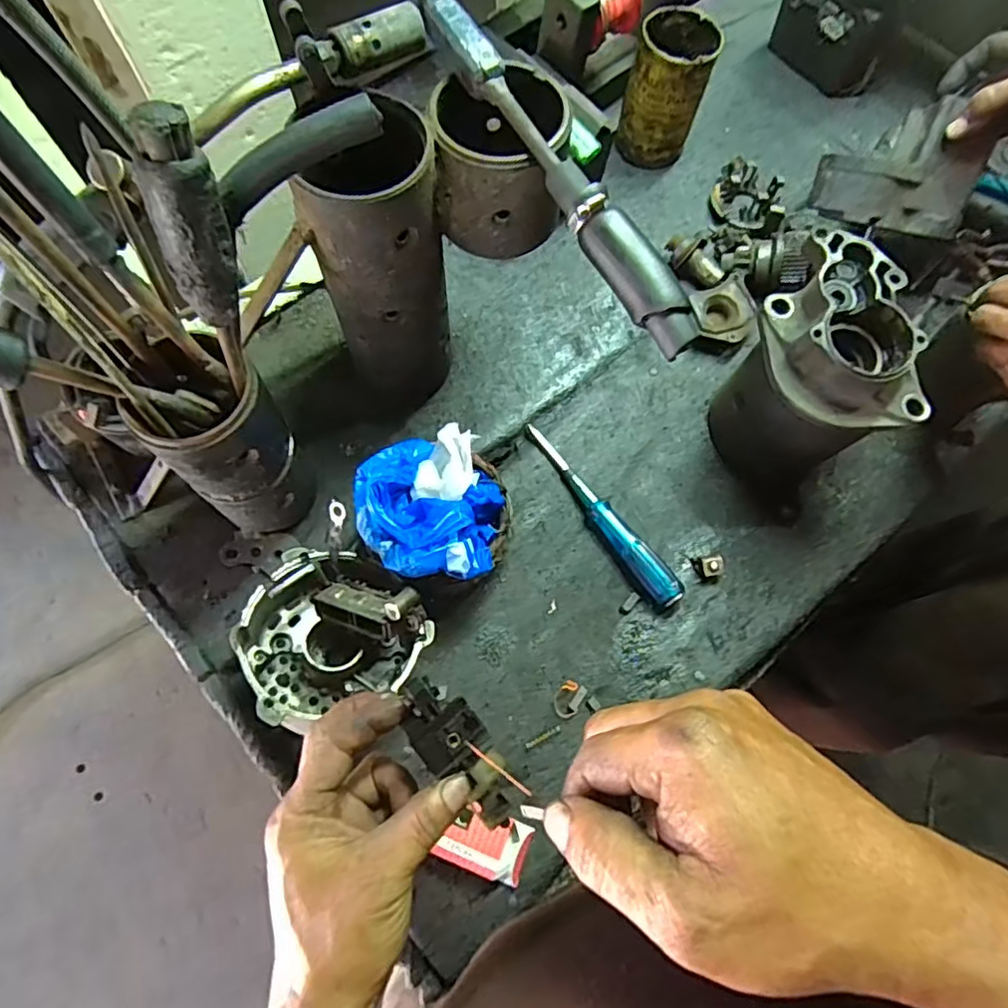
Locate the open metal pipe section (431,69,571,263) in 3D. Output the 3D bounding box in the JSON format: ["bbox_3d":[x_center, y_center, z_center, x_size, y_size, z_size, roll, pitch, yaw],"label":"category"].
[{"bbox_3d":[-0.003,-0.225,0.401,0.083,0.087,0.084,-3,71,-2],"label":"open metal pipe section"}]

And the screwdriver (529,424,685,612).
[{"bbox_3d":[0.086,0.008,0.531,0.028,0.026,0.191,-32,75,-11],"label":"screwdriver"}]

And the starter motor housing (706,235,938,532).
[{"bbox_3d":[0.248,-0.093,0.495,0.130,0.166,0.133,31,73,9],"label":"starter motor housing"}]

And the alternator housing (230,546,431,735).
[{"bbox_3d":[-0.126,0.094,0.444,0.118,0.088,0.113,0,71,-1],"label":"alternator housing"}]

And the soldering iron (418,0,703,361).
[{"bbox_3d":[0.027,-0.199,0.348,0.027,0.032,0.271,-29,74,-11],"label":"soldering iron"}]

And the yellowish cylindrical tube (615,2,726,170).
[{"bbox_3d":[0.161,-0.416,0.616,0.074,0.115,0.077,0,71,-1],"label":"yellowish cylindrical tube"}]

